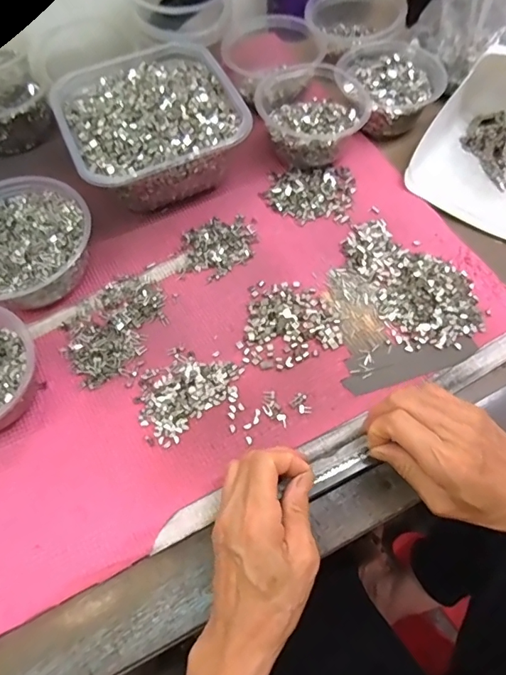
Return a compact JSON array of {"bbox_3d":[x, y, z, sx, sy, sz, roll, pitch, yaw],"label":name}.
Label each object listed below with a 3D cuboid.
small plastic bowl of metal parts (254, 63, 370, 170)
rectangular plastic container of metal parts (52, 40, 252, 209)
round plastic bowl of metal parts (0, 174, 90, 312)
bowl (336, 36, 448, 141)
[{"bbox_3d":[0.063,-0.244,0.513,0.117,0.059,0.125,11,65,6],"label":"small plastic bowl of metal parts"},{"bbox_3d":[-0.106,-0.221,0.497,0.169,0.081,0.177,-24,67,-10],"label":"rectangular plastic container of metal parts"},{"bbox_3d":[-0.220,-0.085,0.448,0.128,0.057,0.130,0,65,1],"label":"round plastic bowl of metal parts"},{"bbox_3d":[0.159,-0.291,0.546,0.108,0.042,0.112,-18,66,-7],"label":"bowl"}]

